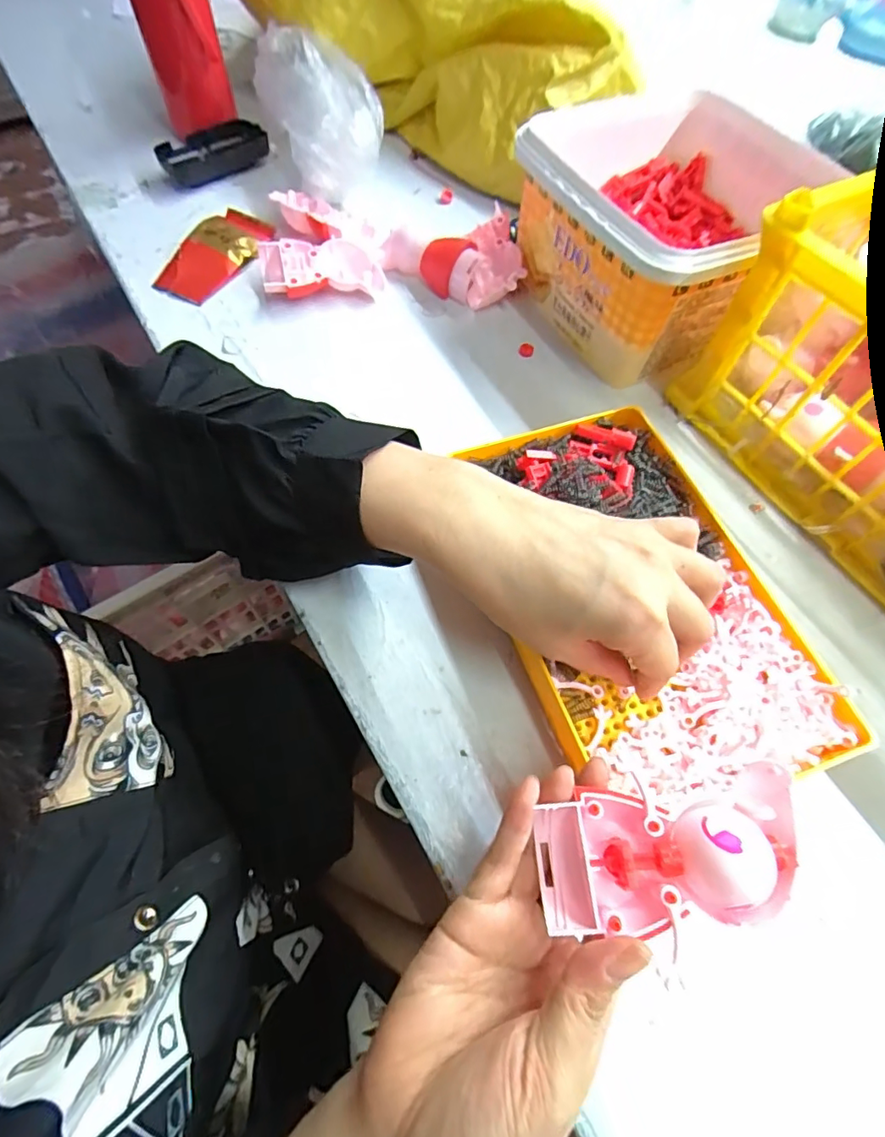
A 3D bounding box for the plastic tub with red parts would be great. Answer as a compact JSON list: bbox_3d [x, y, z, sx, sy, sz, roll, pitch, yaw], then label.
[{"bbox_3d":[0.188,-0.273,0.424,0.217,0.116,0.203,-22,66,-14],"label":"plastic tub with red parts"}]

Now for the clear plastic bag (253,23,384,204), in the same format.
[{"bbox_3d":[-0.119,-0.456,0.499,0.087,0.085,0.168,-21,66,-14],"label":"clear plastic bag"}]

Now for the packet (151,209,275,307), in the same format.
[{"bbox_3d":[-0.208,-0.290,0.463,0.059,0.019,0.117,25,64,9],"label":"packet"}]

